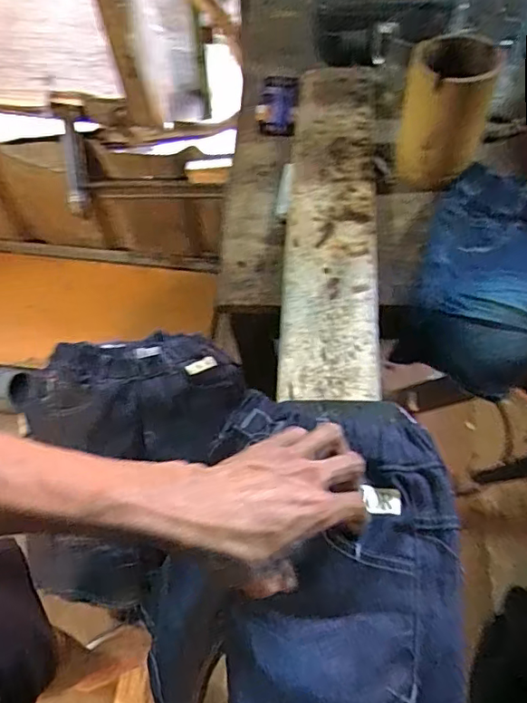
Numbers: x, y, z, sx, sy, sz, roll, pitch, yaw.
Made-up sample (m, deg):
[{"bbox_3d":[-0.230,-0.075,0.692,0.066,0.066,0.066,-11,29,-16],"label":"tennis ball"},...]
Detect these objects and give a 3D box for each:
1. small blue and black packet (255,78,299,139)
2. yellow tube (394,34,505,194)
[{"bbox_3d":[0.018,-0.334,0.719,0.054,0.019,0.106,3,63,5],"label":"small blue and black packet"},{"bbox_3d":[0.202,-0.271,0.593,0.092,0.154,0.081,18,65,12],"label":"yellow tube"}]

